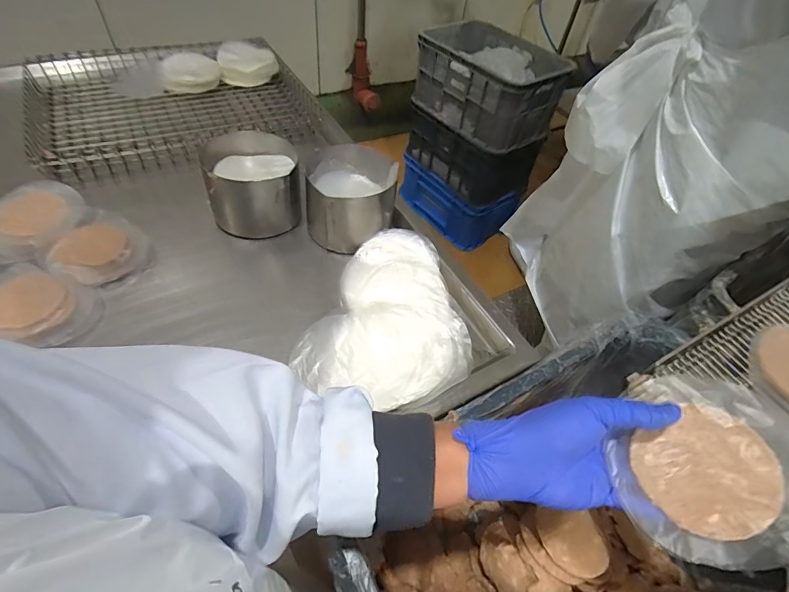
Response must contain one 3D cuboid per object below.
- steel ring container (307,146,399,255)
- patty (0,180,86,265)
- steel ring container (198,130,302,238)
[{"bbox_3d":[-0.069,-0.160,0.665,0.138,0.093,0.154,4,50,-2],"label":"steel ring container"},{"bbox_3d":[-0.525,-0.110,0.593,0.135,0.029,0.129,-40,71,-20],"label":"patty"},{"bbox_3d":[-0.225,-0.177,0.660,0.138,0.102,0.131,-9,52,-12],"label":"steel ring container"}]

